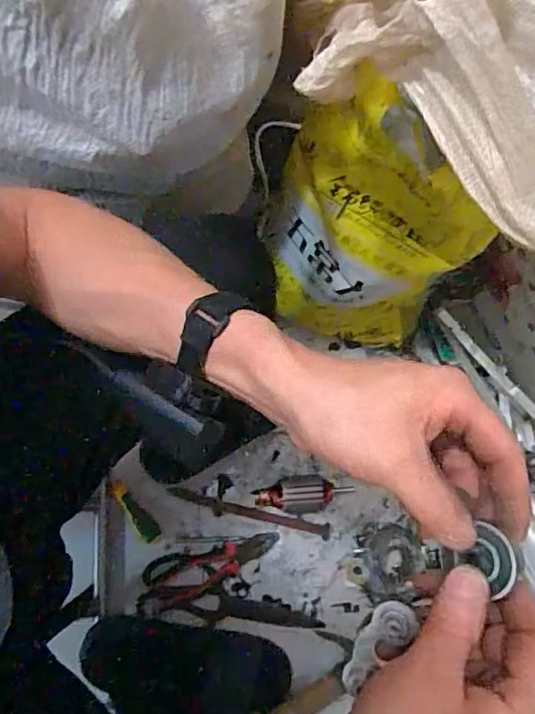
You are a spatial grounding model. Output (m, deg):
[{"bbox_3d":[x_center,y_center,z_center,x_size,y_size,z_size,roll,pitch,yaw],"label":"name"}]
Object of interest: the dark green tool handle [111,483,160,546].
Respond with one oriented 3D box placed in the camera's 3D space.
[{"bbox_3d":[-0.197,0.231,0.825,0.026,0.020,0.103,-40,78,-10],"label":"dark green tool handle"}]

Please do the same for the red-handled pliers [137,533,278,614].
[{"bbox_3d":[-0.087,0.307,0.814,0.212,0.015,0.066,-19,76,-5],"label":"red-handled pliers"}]

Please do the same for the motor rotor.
[{"bbox_3d":[0.056,0.203,0.820,0.153,0.047,0.054,-4,75,-1],"label":"motor rotor"}]

